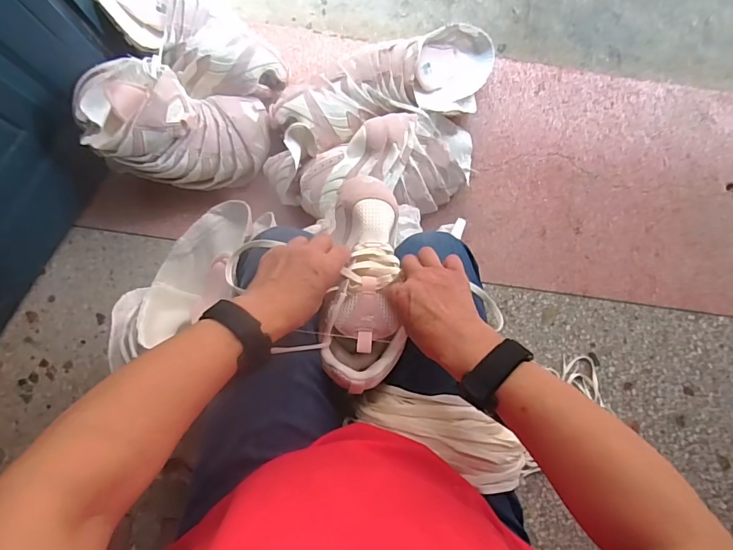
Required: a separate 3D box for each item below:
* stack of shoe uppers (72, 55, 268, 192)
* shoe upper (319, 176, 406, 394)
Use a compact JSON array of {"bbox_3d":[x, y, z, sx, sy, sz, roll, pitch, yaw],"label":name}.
[{"bbox_3d":[-0.320,-0.262,0.773,0.261,0.181,0.191,14,83,0],"label":"stack of shoe uppers"},{"bbox_3d":[-0.001,0.007,0.522,0.087,0.065,0.239,4,83,-2],"label":"shoe upper"}]

